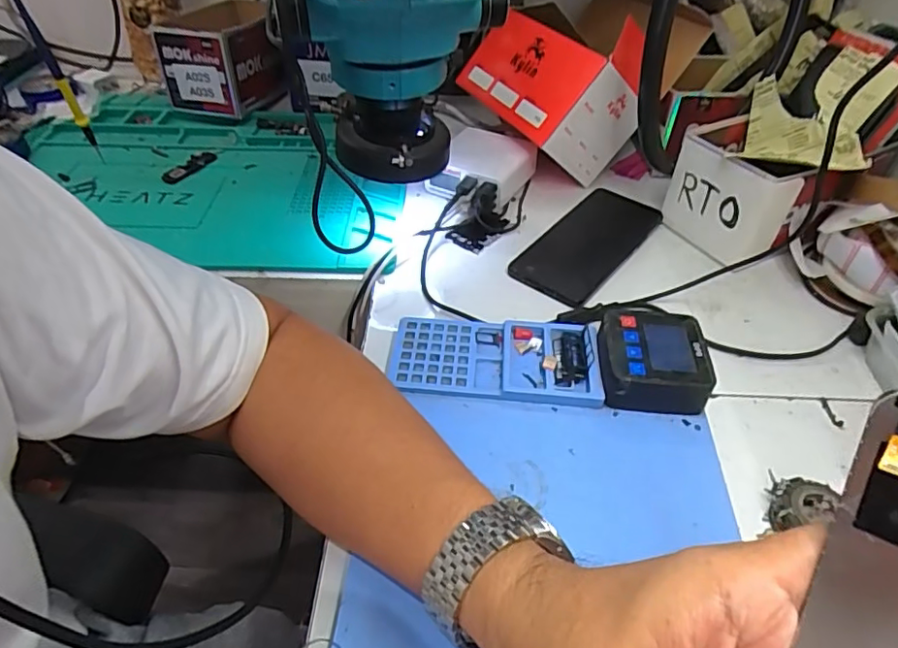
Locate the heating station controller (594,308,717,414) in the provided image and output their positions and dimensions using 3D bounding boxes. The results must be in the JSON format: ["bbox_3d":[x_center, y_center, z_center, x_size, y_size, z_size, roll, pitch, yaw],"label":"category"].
[{"bbox_3d":[0.140,0.027,0.399,0.072,0.036,0.066,3,44,1],"label":"heating station controller"}]

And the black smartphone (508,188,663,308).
[{"bbox_3d":[0.132,-0.077,0.516,0.075,0.012,0.172,30,51,26],"label":"black smartphone"}]

